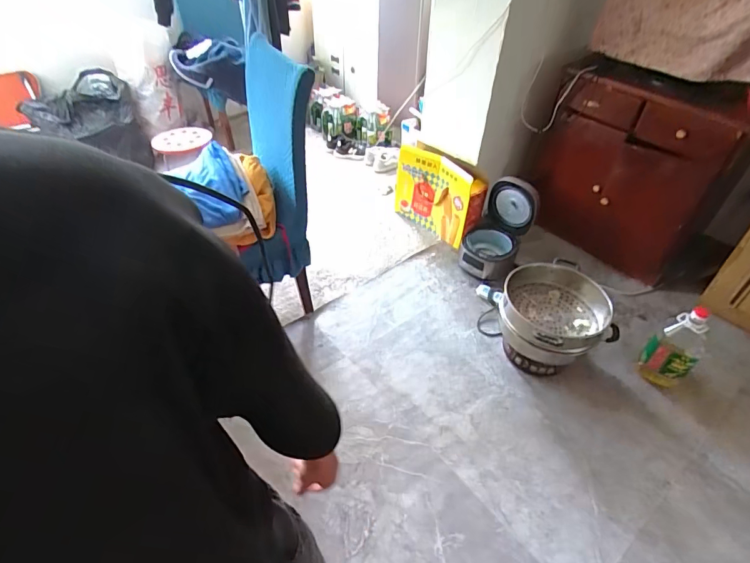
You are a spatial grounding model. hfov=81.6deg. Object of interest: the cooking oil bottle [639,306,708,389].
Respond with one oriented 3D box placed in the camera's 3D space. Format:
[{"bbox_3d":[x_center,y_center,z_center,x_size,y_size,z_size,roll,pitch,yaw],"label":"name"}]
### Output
[{"bbox_3d":[1.074,0.239,1.571,0.147,0.323,0.110,6,43,7],"label":"cooking oil bottle"}]

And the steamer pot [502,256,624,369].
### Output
[{"bbox_3d":[0.659,0.110,1.595,0.390,0.149,0.386,1,43,-1],"label":"steamer pot"}]

